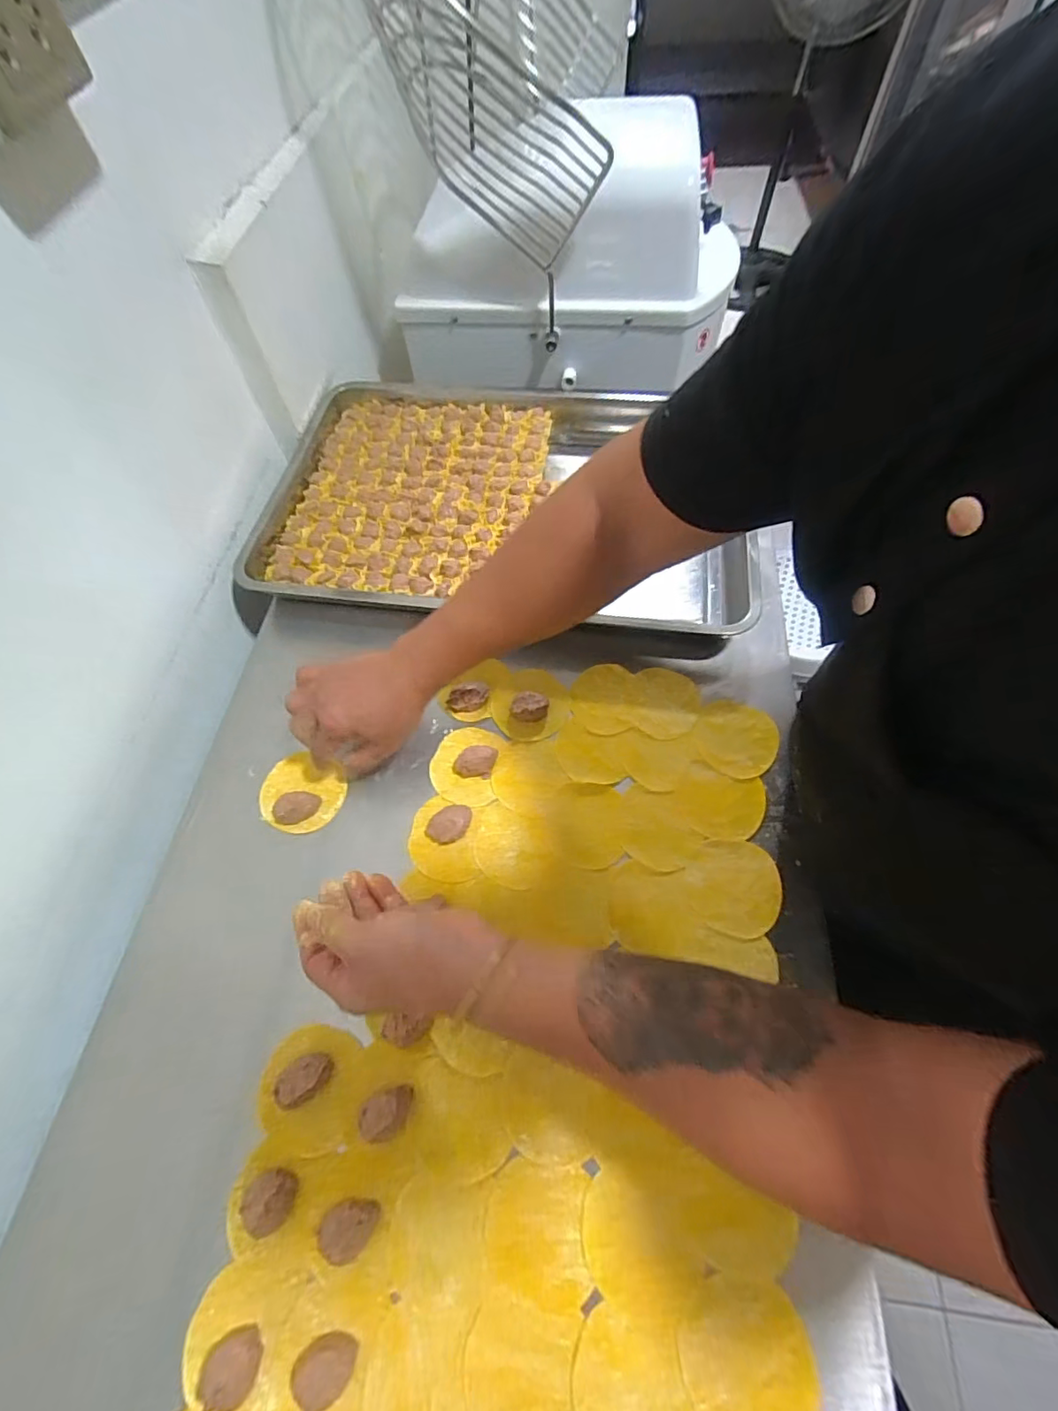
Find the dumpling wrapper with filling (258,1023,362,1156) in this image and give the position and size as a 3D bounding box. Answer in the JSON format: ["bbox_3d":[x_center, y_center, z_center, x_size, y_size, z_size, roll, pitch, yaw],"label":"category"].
[{"bbox_3d":[-0.173,0.296,0.419,0.073,0.020,0.081,-6,61,0],"label":"dumpling wrapper with filling"}]

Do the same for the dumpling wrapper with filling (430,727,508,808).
[{"bbox_3d":[-0.064,0.056,0.540,0.068,0.019,0.081,3,62,5],"label":"dumpling wrapper with filling"}]

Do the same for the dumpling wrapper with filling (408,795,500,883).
[{"bbox_3d":[-0.075,0.122,0.509,0.073,0.015,0.077,5,62,6],"label":"dumpling wrapper with filling"}]

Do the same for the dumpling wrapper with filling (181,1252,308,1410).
[{"bbox_3d":[-0.190,0.417,0.359,0.075,0.013,0.076,-2,61,3],"label":"dumpling wrapper with filling"}]

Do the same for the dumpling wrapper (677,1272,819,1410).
[{"bbox_3d":[0.138,0.415,0.344,0.080,0.004,0.078,-3,65,5],"label":"dumpling wrapper"}]

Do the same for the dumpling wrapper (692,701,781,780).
[{"bbox_3d":[0.210,0.033,0.551,0.078,0.004,0.084,0,58,1],"label":"dumpling wrapper"}]

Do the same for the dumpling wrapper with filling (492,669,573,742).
[{"bbox_3d":[0.001,-0.006,0.578,0.080,0.021,0.085,-2,61,3],"label":"dumpling wrapper with filling"}]

